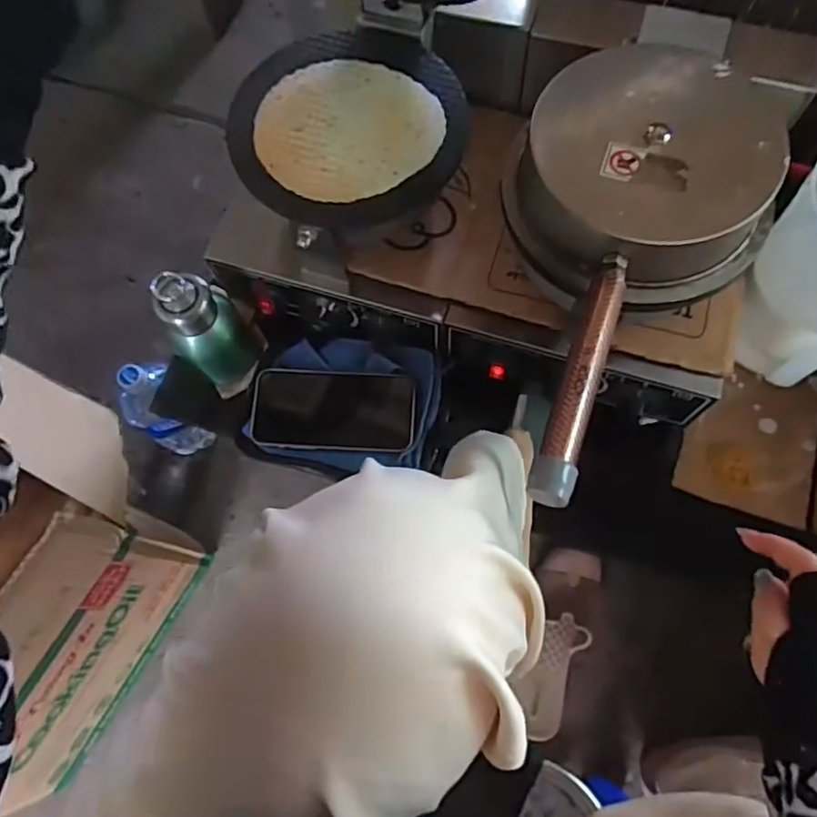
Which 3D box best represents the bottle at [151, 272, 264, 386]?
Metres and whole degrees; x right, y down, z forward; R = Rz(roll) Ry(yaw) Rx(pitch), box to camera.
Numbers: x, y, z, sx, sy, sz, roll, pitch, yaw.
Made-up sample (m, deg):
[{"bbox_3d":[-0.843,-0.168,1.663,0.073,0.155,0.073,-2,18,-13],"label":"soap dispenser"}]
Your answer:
[{"bbox_3d":[-0.192,-0.079,0.607,0.073,0.135,0.073,-23,72,-6],"label":"bottle"}]

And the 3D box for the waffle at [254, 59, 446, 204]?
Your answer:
[{"bbox_3d":[-0.056,-0.242,0.519,0.152,0.008,0.140,-1,71,2],"label":"waffle"}]

